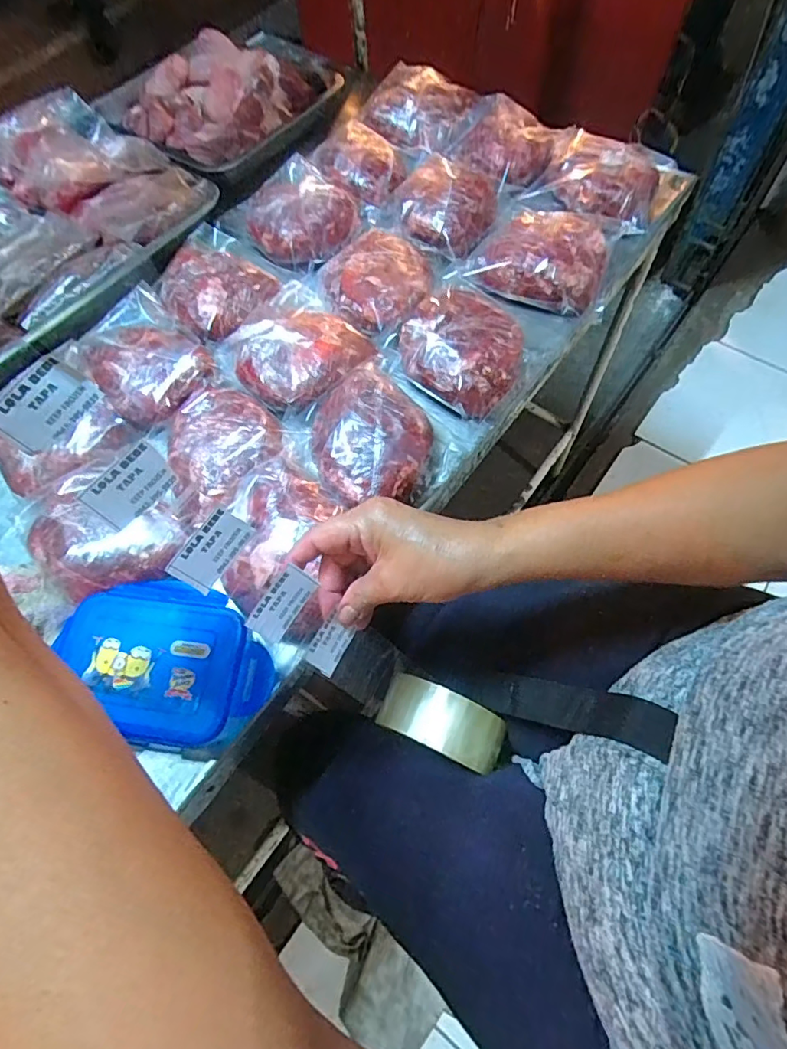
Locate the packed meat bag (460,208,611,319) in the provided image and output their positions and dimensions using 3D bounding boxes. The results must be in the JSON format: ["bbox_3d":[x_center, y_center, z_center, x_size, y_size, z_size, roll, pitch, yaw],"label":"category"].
[{"bbox_3d":[0.161,-0.303,0.584,0.147,0.048,0.126,15,66,10],"label":"packed meat bag"}]

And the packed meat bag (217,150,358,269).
[{"bbox_3d":[-0.118,-0.378,0.634,0.158,0.050,0.135,37,71,18],"label":"packed meat bag"}]

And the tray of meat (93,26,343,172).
[{"bbox_3d":[-0.257,-0.605,0.731,0.306,0.056,0.236,33,70,17],"label":"tray of meat"}]

